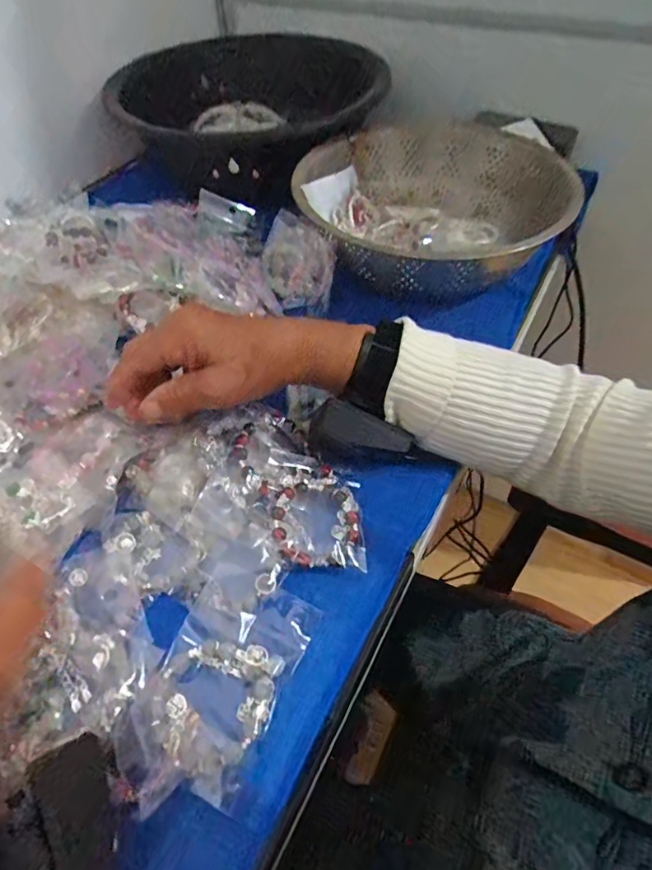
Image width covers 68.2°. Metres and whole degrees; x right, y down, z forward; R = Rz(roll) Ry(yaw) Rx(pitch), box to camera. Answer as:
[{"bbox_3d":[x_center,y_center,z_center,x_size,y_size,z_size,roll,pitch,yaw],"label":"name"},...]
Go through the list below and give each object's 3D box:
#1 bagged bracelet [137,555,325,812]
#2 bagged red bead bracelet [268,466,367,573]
[{"bbox_3d":[-0.056,0.128,0.269,0.070,0.016,0.105,21,55,17],"label":"bagged bracelet"},{"bbox_3d":[-0.006,0.052,0.322,0.058,0.013,0.070,-3,52,-1],"label":"bagged red bead bracelet"}]

